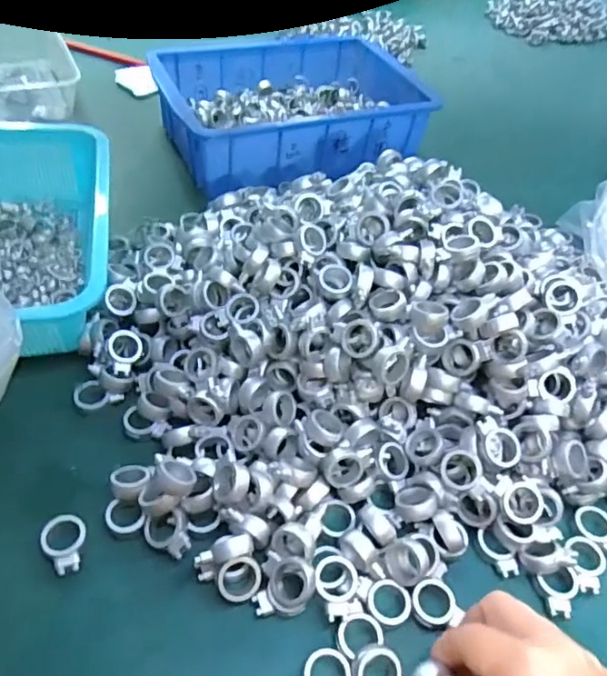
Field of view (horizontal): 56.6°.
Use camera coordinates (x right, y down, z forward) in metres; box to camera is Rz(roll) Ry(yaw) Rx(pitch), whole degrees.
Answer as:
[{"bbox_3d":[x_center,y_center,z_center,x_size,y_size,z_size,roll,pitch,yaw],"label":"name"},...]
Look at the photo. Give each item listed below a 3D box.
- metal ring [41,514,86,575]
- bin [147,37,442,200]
[{"bbox_3d":[-0.145,0.125,0.344,0.025,0.009,0.035,-14,50,-18],"label":"metal ring"},{"bbox_3d":[-0.016,-0.276,0.677,0.287,0.078,0.191,-16,51,-20],"label":"bin"}]

